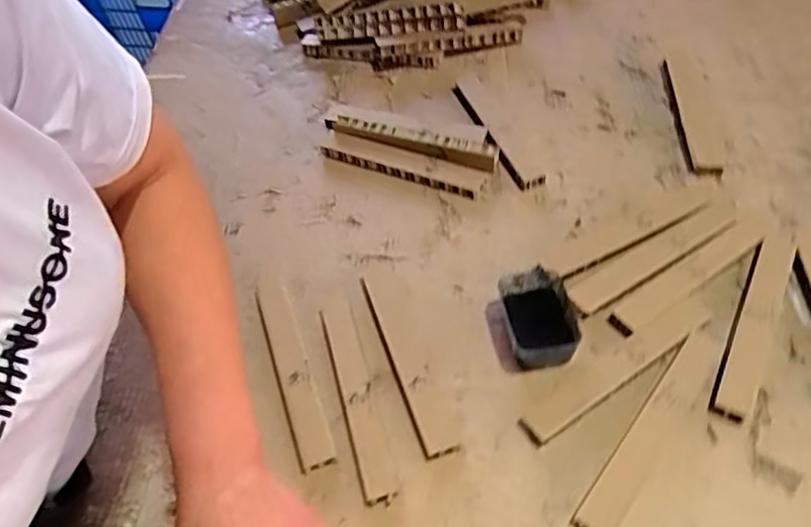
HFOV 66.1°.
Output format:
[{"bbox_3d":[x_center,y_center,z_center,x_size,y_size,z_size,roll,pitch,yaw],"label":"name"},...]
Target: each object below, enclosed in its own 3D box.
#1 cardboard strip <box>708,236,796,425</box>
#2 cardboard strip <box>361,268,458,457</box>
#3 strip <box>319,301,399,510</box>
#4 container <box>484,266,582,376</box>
[{"bbox_3d":[0.316,0.049,0.561,0.033,0.006,0.212,23,56,20],"label":"cardboard strip"},{"bbox_3d":[-0.001,0.080,0.559,0.030,0.012,0.194,-16,52,-9],"label":"cardboard strip"},{"bbox_3d":[-0.043,0.110,0.538,0.030,0.010,0.188,-14,52,-8],"label":"strip"},{"bbox_3d":[0.114,0.047,0.558,0.072,0.036,0.091,-11,52,-5],"label":"container"}]

